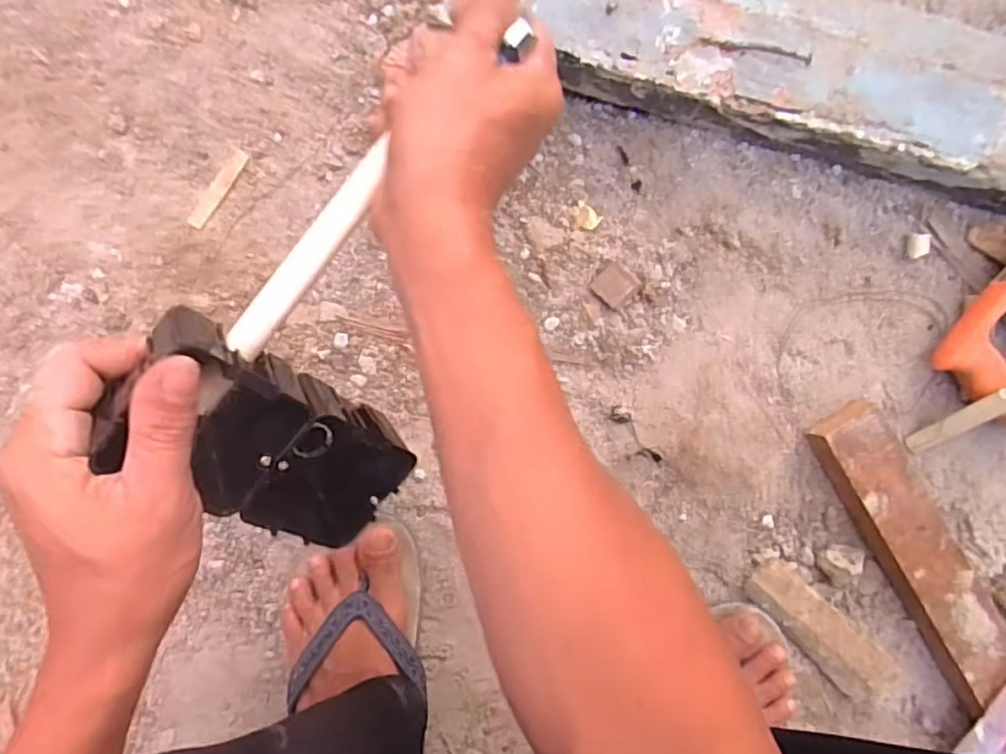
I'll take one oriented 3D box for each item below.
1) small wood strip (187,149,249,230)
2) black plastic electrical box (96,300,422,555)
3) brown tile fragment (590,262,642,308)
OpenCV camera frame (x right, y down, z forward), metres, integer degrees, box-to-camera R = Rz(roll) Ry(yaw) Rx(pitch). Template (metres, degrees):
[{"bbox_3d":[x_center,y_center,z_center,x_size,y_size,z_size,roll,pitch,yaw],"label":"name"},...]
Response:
[{"bbox_3d":[-0.241,-0.159,0.534,0.014,0.004,0.075,33,89,-2],"label":"small wood strip"},{"bbox_3d":[-0.114,0.030,0.311,0.074,0.051,0.152,-44,138,-2],"label":"black plastic electrical box"},{"bbox_3d":[0.094,-0.077,0.527,0.032,0.009,0.029,-44,77,17],"label":"brown tile fragment"}]

